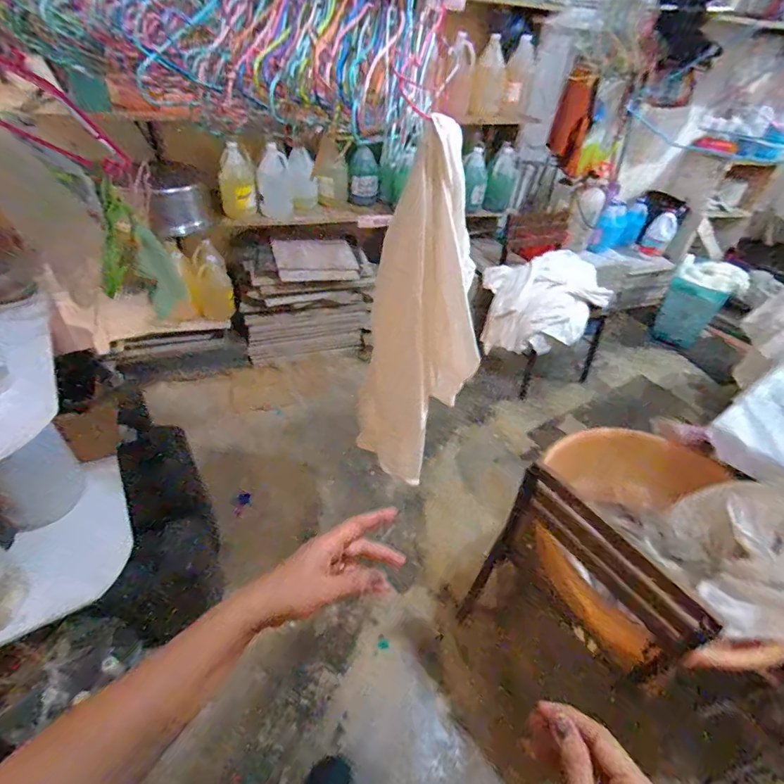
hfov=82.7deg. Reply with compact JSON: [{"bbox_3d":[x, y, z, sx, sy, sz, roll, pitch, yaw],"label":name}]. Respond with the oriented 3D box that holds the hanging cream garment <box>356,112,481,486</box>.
[{"bbox_3d":[0.050,-0.097,0.829,0.196,0.674,0.107,7,43,1],"label":"hanging cream garment"}]

